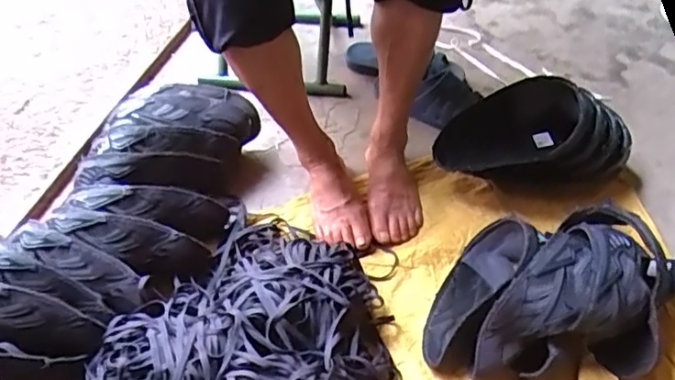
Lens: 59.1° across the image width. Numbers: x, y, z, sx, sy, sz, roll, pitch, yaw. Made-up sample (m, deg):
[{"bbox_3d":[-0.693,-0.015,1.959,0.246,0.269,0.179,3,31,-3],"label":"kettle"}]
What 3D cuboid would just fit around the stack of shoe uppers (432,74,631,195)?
[{"bbox_3d":[0.308,-0.076,0.946,0.300,0.152,0.128,-4,49,0],"label":"stack of shoe uppers"}]

